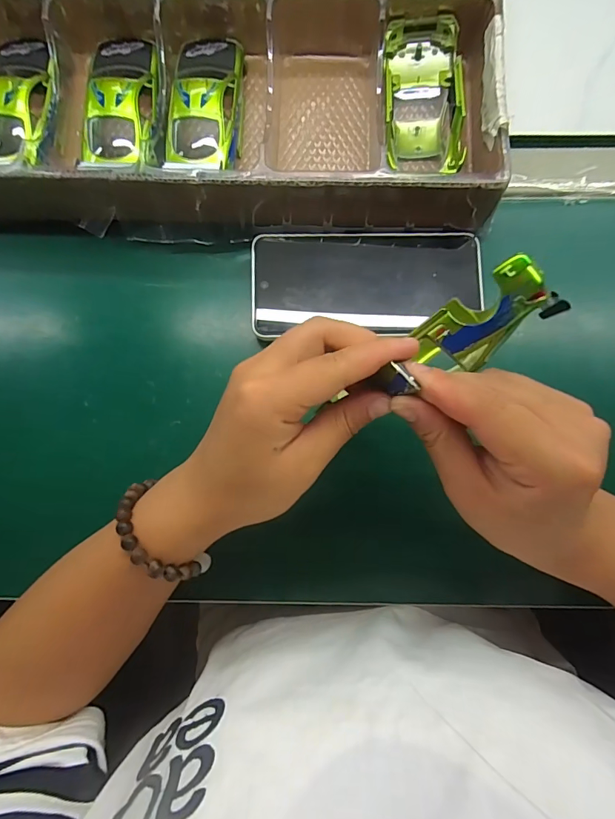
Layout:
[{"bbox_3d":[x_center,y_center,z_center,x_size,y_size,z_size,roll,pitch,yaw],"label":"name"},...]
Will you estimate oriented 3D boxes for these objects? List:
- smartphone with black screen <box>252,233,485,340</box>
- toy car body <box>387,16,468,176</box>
[{"bbox_3d":[0.044,-0.092,0.298,0.165,0.006,0.078,-1,80,0],"label":"smartphone with black screen"},{"bbox_3d":[0.084,-0.224,0.303,0.054,0.036,0.127,2,82,3],"label":"toy car body"}]

